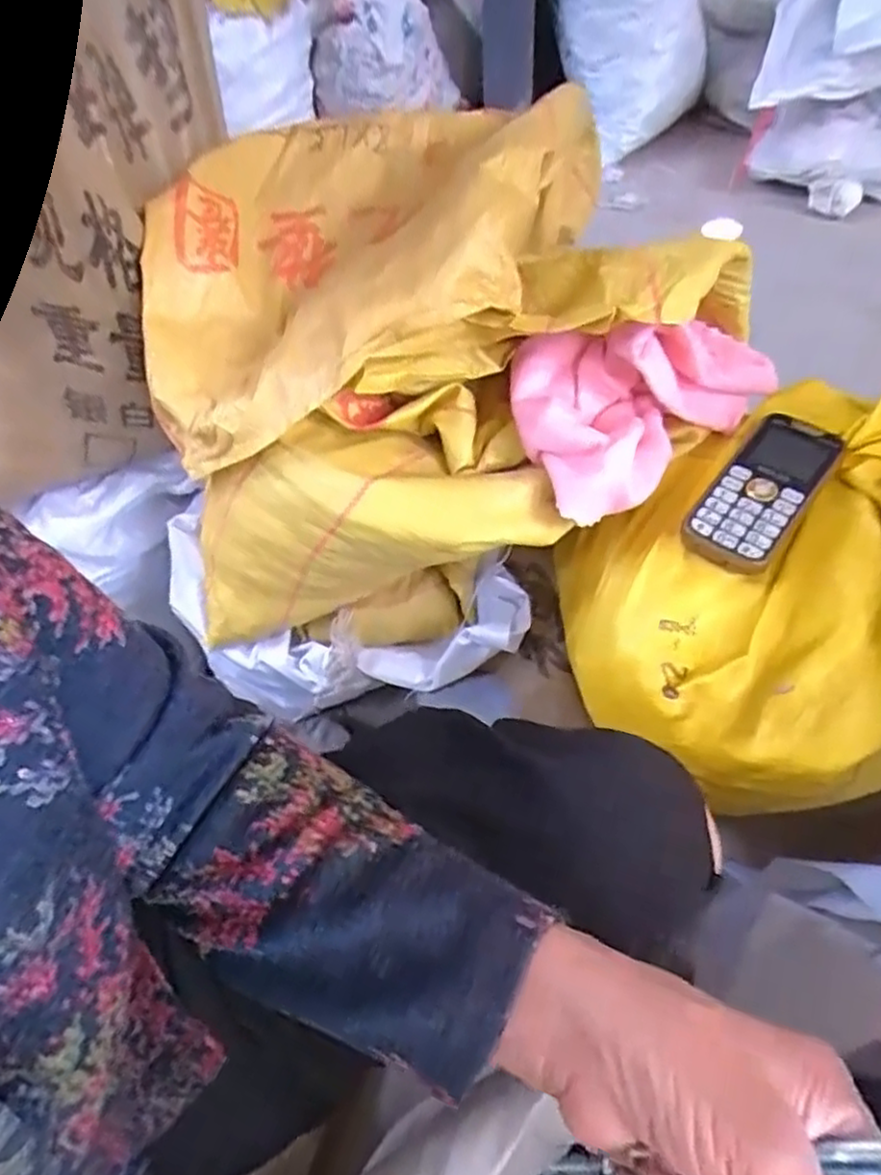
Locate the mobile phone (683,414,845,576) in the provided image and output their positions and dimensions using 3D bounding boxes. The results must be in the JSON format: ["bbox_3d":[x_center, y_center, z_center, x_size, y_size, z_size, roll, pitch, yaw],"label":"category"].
[{"bbox_3d":[0.215,-0.067,0.465,0.056,0.014,0.129,33,72,22],"label":"mobile phone"}]

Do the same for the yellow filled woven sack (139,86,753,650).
[{"bbox_3d":[-0.023,-0.163,0.573,0.401,0.294,0.363,-26,56,-12],"label":"yellow filled woven sack"}]

